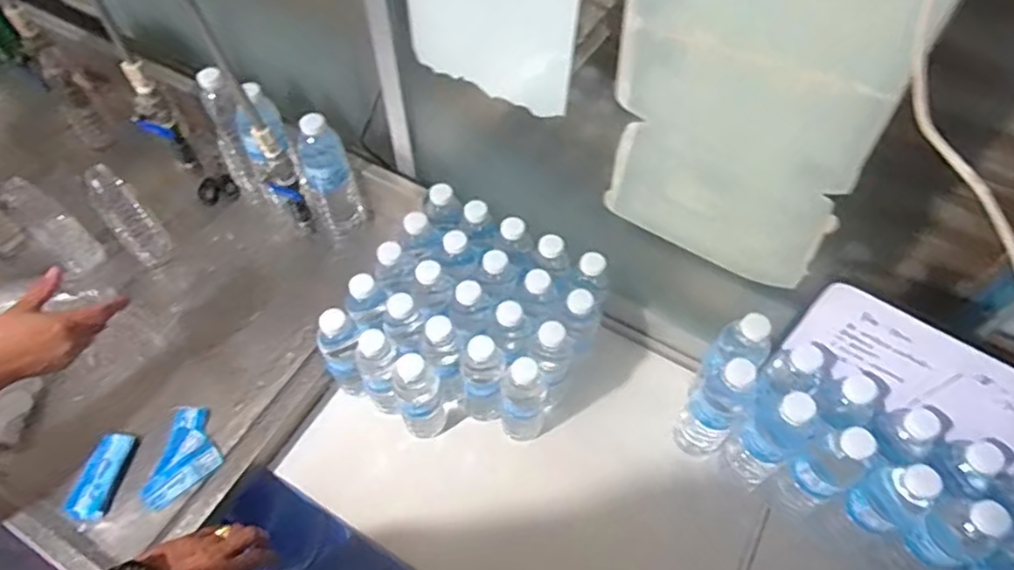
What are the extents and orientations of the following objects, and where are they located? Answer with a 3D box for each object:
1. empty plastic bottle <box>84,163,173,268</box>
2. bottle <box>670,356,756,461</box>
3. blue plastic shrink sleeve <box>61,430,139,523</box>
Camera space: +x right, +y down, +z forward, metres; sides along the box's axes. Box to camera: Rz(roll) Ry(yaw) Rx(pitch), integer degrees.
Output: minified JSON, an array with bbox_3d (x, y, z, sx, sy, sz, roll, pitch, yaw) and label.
[{"bbox_3d":[-0.551,-0.102,0.912,0.058,0.168,0.058,39,65,21],"label":"empty plastic bottle"},{"bbox_3d":[0.253,0.153,0.769,0.065,0.203,0.050,40,65,21],"label":"bottle"},{"bbox_3d":[-0.502,0.236,0.783,0.042,0.027,0.106,7,58,3],"label":"blue plastic shrink sleeve"}]

